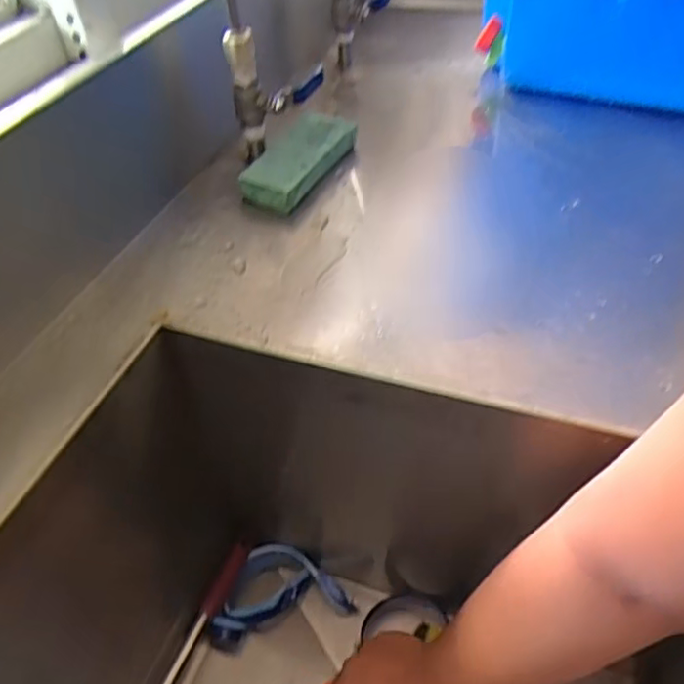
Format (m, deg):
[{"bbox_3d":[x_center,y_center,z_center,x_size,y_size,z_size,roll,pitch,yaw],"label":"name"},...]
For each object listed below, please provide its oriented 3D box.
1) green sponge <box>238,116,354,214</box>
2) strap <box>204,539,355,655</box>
[{"bbox_3d":[-0.042,-0.190,0.629,0.061,0.034,0.150,19,50,22],"label":"green sponge"},{"bbox_3d":[-0.077,0.285,0.706,0.161,0.058,0.093,-13,46,-8],"label":"strap"}]

